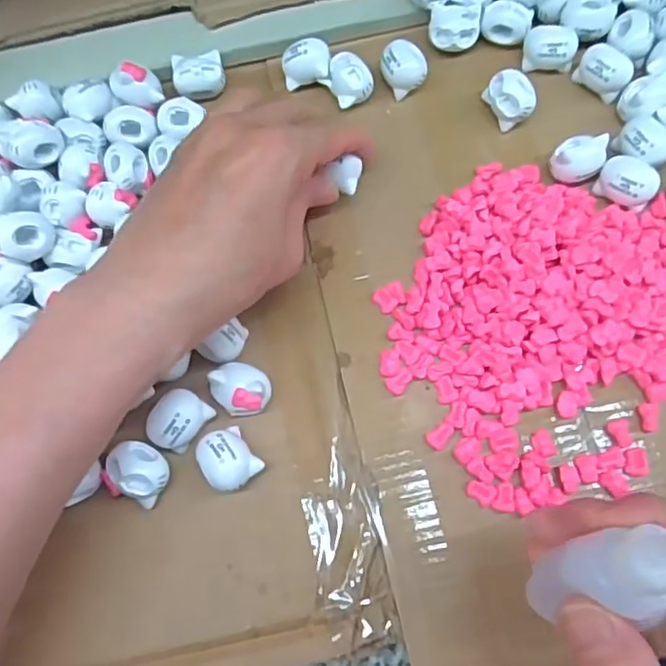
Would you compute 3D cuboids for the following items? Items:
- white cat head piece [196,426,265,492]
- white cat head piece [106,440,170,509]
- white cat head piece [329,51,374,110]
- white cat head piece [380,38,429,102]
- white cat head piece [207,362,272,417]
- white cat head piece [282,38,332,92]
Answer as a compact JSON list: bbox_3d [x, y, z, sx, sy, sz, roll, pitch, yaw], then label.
[{"bbox_3d":[-0.044,0.052,0.266,0.021,0.019,0.024,-37,74,-10],"label":"white cat head piece"},{"bbox_3d":[-0.080,0.056,0.265,0.027,0.015,0.020,38,76,13],"label":"white cat head piece"},{"bbox_3d":[0.008,-0.128,0.324,0.020,0.015,0.024,-28,73,-8],"label":"white cat head piece"},{"bbox_3d":[0.036,-0.135,0.327,0.021,0.013,0.024,-20,72,-5],"label":"white cat head piece"},{"bbox_3d":[-0.039,0.025,0.277,0.024,0.020,0.022,0,71,1],"label":"white cat head piece"},{"bbox_3d":[-0.014,-0.137,0.327,0.023,0.012,0.021,-6,71,0],"label":"white cat head piece"}]

